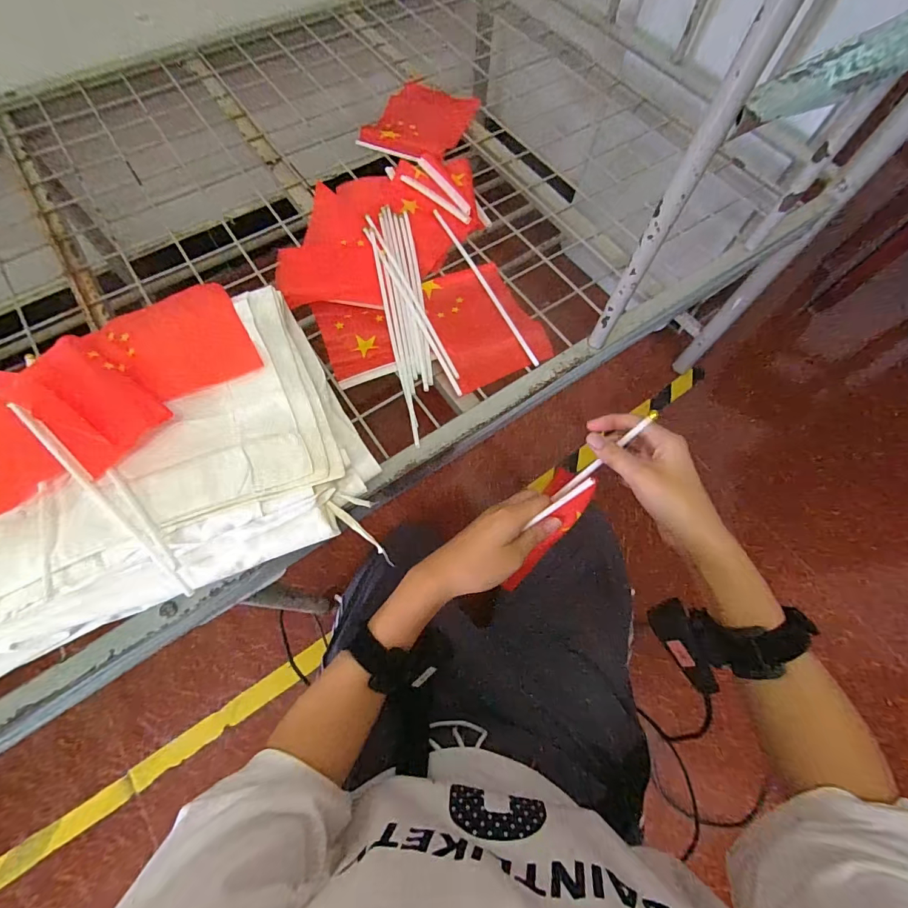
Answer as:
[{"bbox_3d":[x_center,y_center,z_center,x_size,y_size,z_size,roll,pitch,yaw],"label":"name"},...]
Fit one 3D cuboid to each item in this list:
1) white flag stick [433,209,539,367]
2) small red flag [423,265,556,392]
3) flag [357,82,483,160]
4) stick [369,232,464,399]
[{"bbox_3d":[0.035,-0.219,0.532,0.009,0.009,0.276,-23,69,-11],"label":"white flag stick"},{"bbox_3d":[0.037,-0.159,0.512,0.122,0.020,0.158,-18,69,-11],"label":"small red flag"},{"bbox_3d":[-0.053,-0.521,0.663,0.133,0.023,0.203,19,67,5],"label":"flag"},{"bbox_3d":[-0.051,-0.177,0.507,0.010,0.009,0.263,-23,70,-12],"label":"stick"}]

